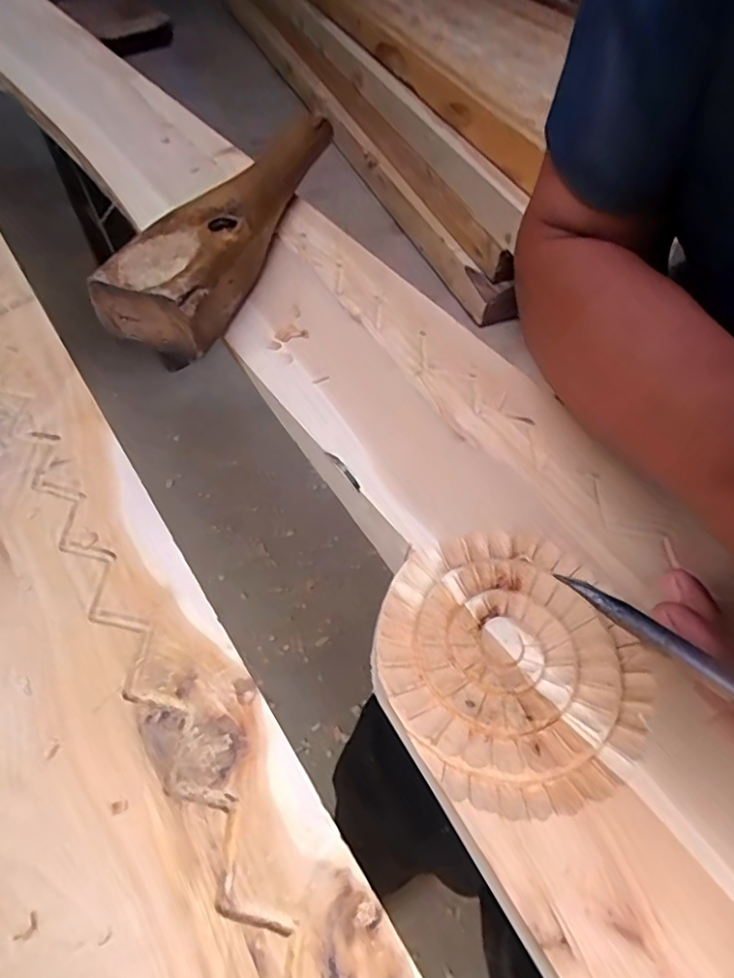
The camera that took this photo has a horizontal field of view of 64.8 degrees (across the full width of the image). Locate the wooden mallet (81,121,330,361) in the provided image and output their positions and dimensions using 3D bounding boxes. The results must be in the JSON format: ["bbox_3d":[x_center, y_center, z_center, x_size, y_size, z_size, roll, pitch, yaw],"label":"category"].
[{"bbox_3d":[-0.089,-0.199,0.405,0.063,0.048,0.279,12,56,8],"label":"wooden mallet"}]

